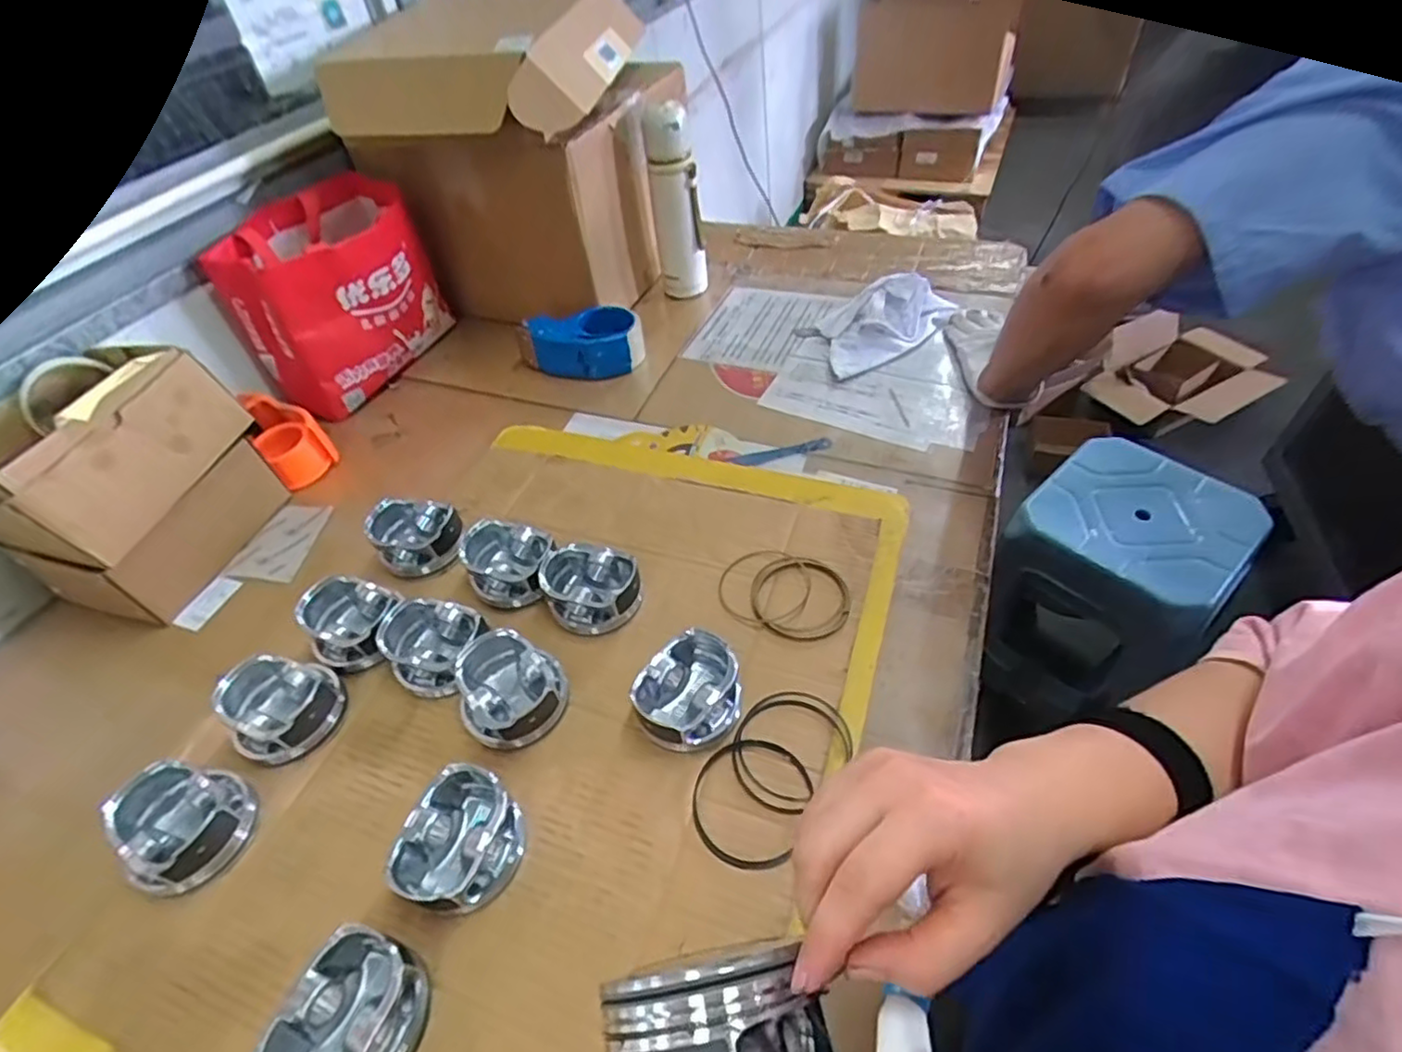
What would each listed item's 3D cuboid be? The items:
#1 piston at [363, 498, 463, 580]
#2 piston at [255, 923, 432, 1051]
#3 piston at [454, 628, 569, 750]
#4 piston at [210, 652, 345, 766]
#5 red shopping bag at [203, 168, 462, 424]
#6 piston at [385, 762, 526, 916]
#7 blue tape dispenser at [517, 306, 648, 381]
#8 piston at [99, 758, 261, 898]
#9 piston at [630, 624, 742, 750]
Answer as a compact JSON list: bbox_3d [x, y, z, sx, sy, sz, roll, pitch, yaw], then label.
[{"bbox_3d":[-0.286,0.008,0.662,0.082,0.055,0.076,-2,48,2],"label":"piston"},{"bbox_3d":[-0.211,0.299,0.394,0.076,0.045,0.089,19,52,19],"label":"piston"},{"bbox_3d":[-0.158,0.134,0.538,0.085,0.049,0.082,-2,48,2],"label":"piston"},{"bbox_3d":[-0.348,0.148,0.543,0.090,0.046,0.084,27,55,24],"label":"piston"},{"bbox_3d":[-0.451,-0.291,0.830,0.137,0.196,0.243,35,58,29],"label":"red shopping bag"},{"bbox_3d":[-0.166,0.220,0.456,0.072,0.043,0.084,18,52,18],"label":"piston"},{"bbox_3d":[-0.151,-0.234,0.857,0.153,0.065,0.075,-11,49,-7],"label":"blue tape dispenser"},{"bbox_3d":[-0.386,0.219,0.485,0.089,0.051,0.084,18,52,18],"label":"piston"},{"bbox_3d":[-0.009,0.134,0.524,0.085,0.044,0.077,-26,52,-19],"label":"piston"}]

